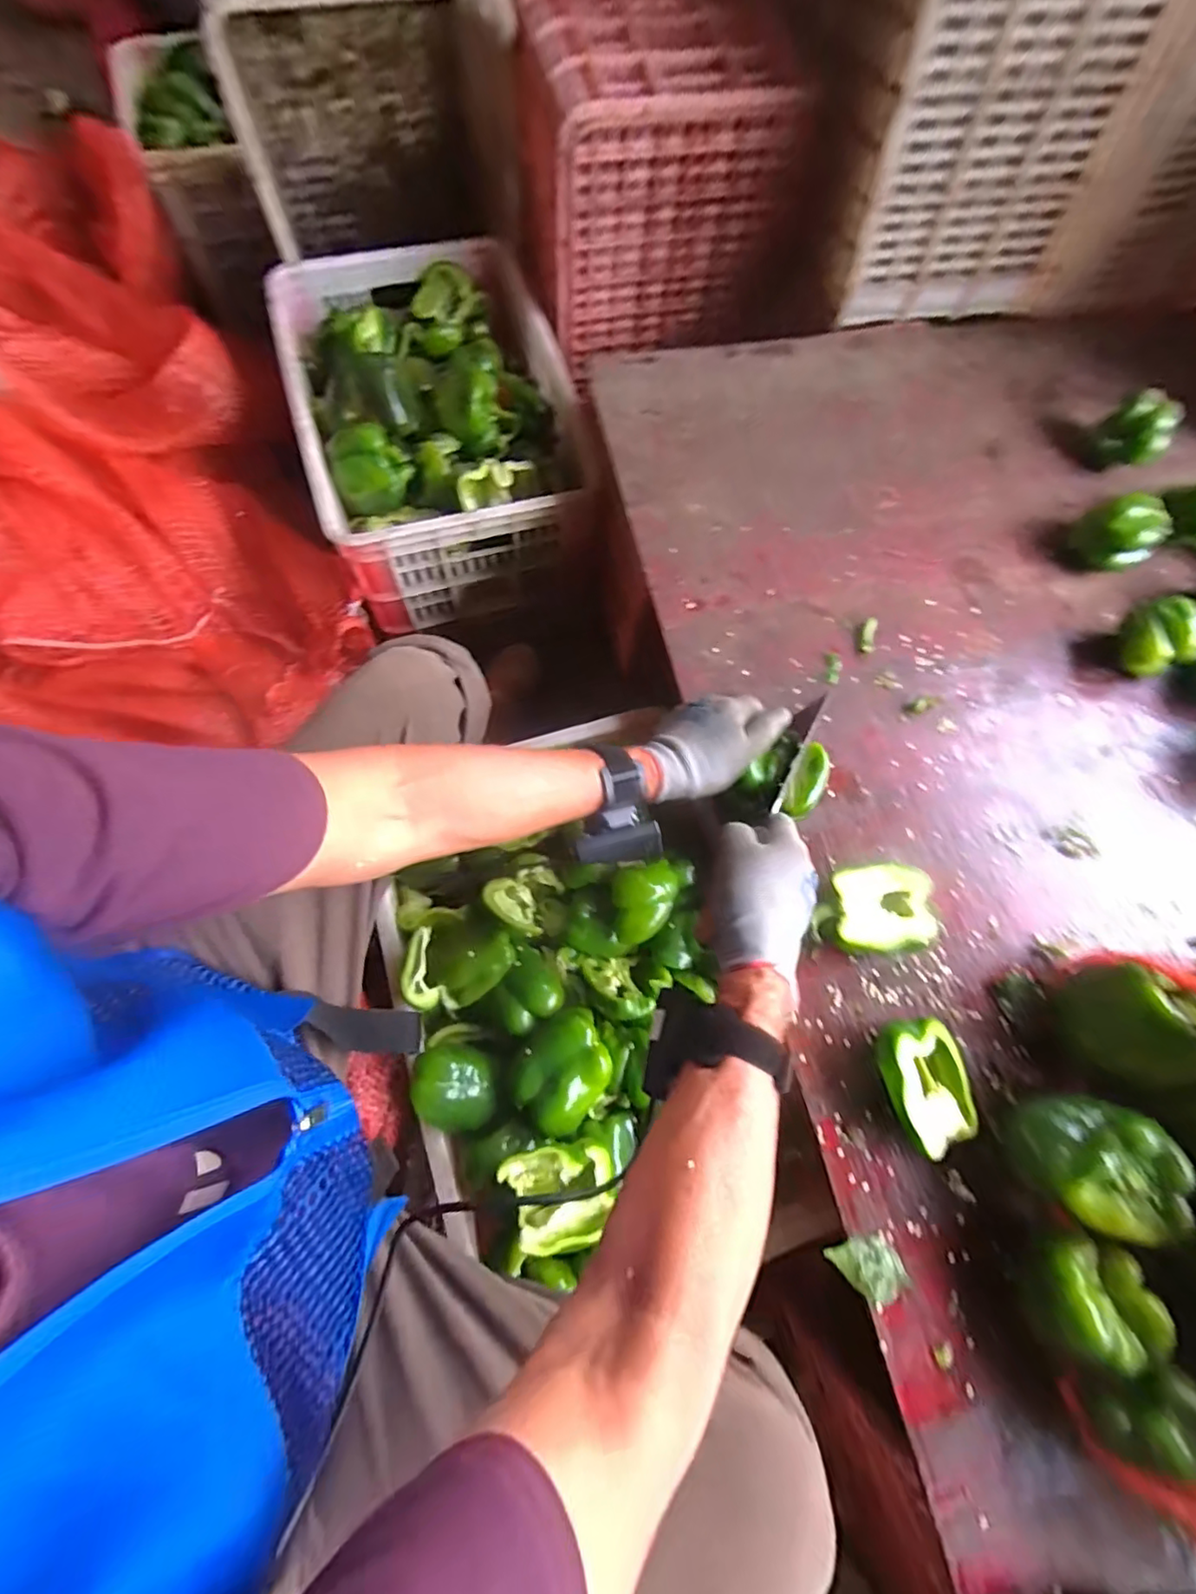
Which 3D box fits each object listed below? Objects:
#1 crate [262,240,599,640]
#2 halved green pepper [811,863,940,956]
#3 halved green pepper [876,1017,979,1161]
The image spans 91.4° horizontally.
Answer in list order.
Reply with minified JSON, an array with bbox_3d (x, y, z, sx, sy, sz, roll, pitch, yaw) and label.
[{"bbox_3d":[-0.242,-0.580,0.897,0.388,0.198,0.598,-17,76,-6],"label":"crate"},{"bbox_3d":[0.231,0.099,0.508,0.099,0.046,0.072,-2,75,-3],"label":"halved green pepper"},{"bbox_3d":[0.257,0.226,0.464,0.065,0.046,0.092,-12,75,-5],"label":"halved green pepper"}]

